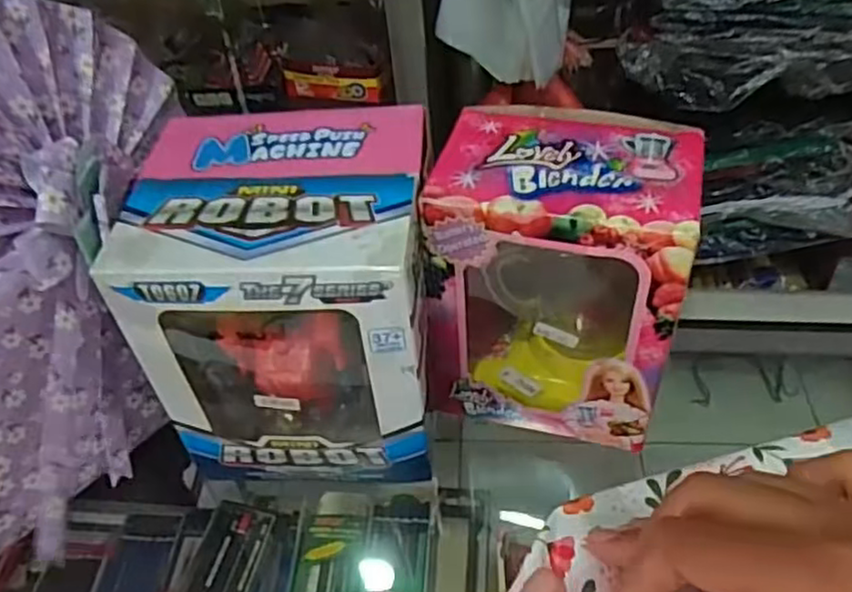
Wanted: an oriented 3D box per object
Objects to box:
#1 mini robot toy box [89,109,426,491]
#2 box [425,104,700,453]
[{"bbox_3d":[-0.058,-0.001,0.342,0.119,0.136,0.118,0,46,6],"label":"mini robot toy box"},{"bbox_3d":[0.063,-0.009,0.340,0.106,0.134,0.087,10,47,15],"label":"box"}]

